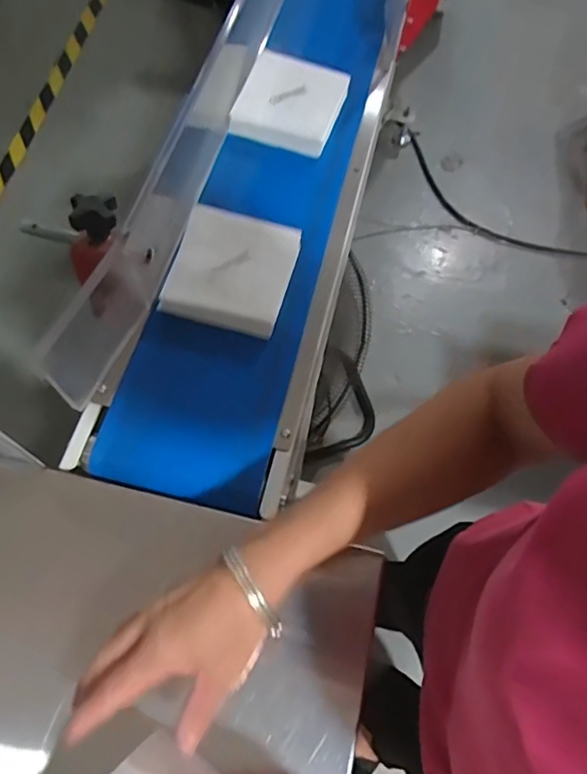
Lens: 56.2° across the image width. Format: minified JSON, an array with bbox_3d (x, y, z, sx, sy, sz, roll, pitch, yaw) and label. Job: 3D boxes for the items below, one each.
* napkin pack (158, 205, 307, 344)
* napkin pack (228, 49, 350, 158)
[{"bbox_3d":[-0.061,-0.121,0.554,0.113,0.032,0.121,15,66,4],"label":"napkin pack"},{"bbox_3d":[-0.004,-0.344,0.665,0.117,0.034,0.113,19,66,5],"label":"napkin pack"}]

